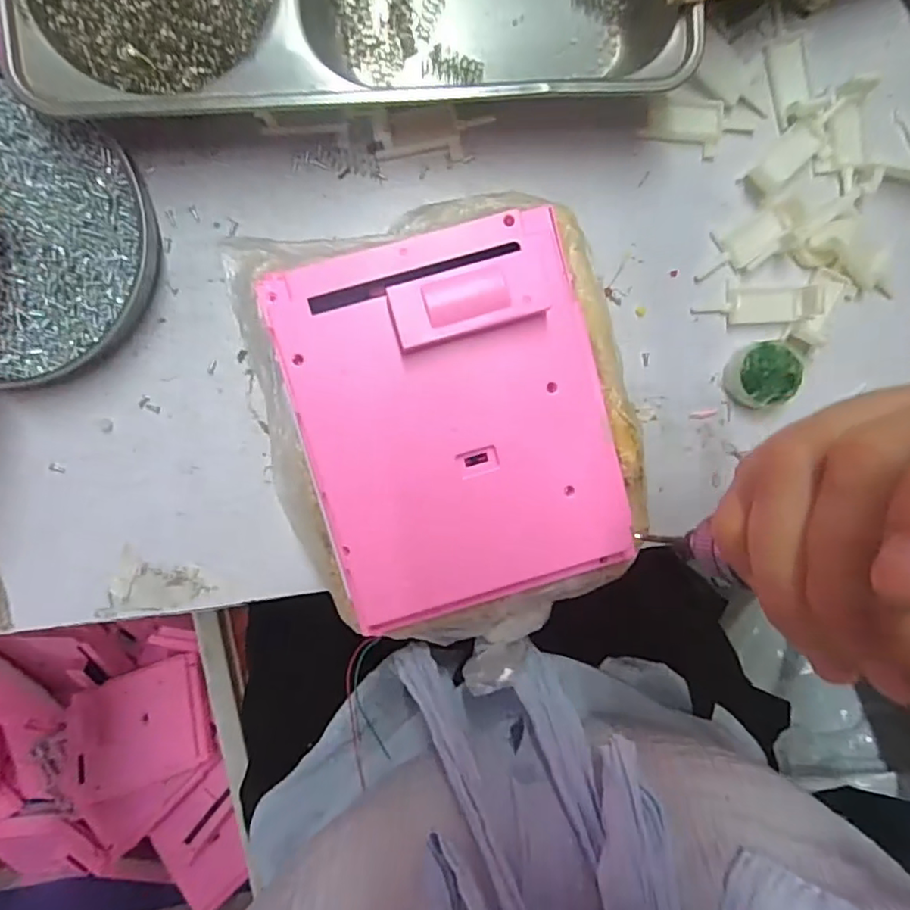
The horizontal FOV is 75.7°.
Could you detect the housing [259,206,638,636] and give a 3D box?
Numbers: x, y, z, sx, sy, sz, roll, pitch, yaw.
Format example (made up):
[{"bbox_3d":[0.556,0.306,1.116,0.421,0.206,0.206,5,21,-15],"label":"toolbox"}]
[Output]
[{"bbox_3d":[0.002,-0.012,0.240,0.124,0.022,0.153,-15,98,-2],"label":"housing"}]

